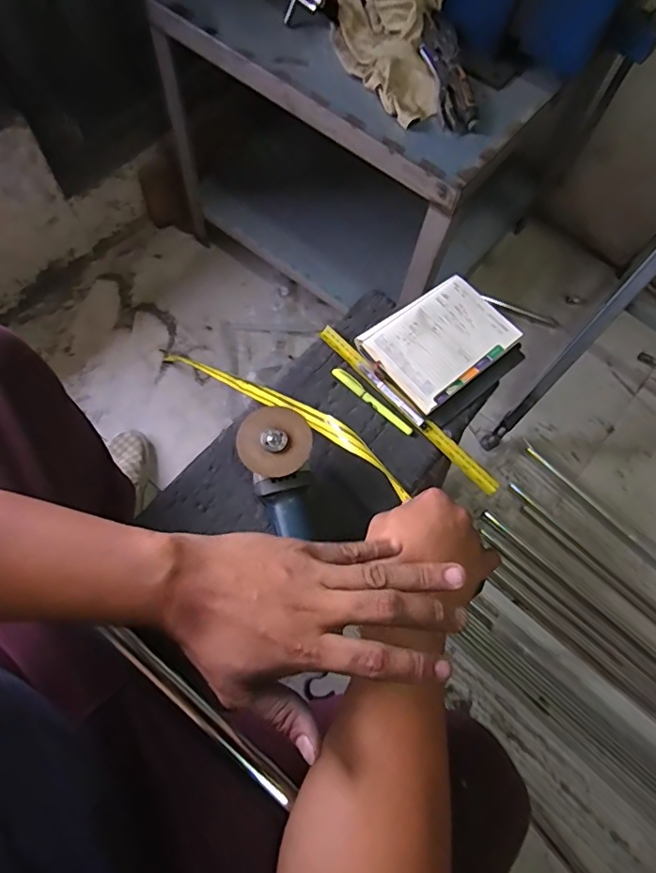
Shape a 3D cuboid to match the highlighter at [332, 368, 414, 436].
[{"bbox_3d":[0.064,-0.051,0.756,0.142,0.015,0.017,38,71,12],"label":"highlighter"}]

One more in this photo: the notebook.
[{"bbox_3d":[0.175,-0.135,0.788,0.212,0.039,0.175,-37,75,-16],"label":"notebook"}]

